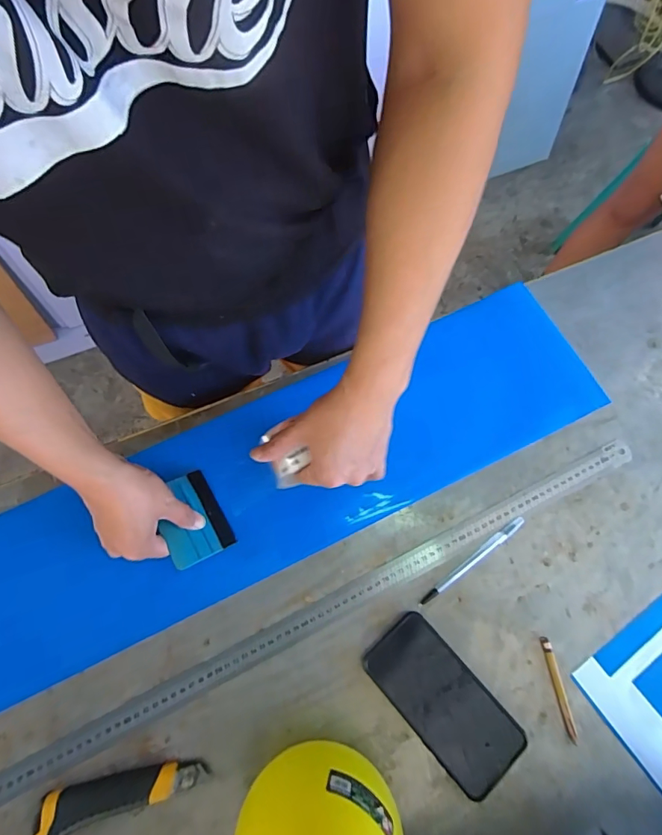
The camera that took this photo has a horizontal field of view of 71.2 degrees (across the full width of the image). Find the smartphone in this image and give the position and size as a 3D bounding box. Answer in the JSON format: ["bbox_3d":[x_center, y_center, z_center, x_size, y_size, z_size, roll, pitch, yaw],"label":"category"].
[{"bbox_3d":[0.113,0.288,0.471,0.082,0.011,0.161,-39,74,-13],"label":"smartphone"}]

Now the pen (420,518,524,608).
[{"bbox_3d":[0.159,0.161,0.516,0.150,0.006,0.012,-35,73,-12],"label":"pen"}]

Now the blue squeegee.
[{"bbox_3d":[-0.157,0.111,0.514,0.069,0.009,0.096,-20,74,-38],"label":"blue squeegee"}]

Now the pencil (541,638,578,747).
[{"bbox_3d":[0.236,0.281,0.479,0.011,0.004,0.097,-8,70,-3],"label":"pencil"}]

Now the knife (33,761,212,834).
[{"bbox_3d":[-0.203,0.358,0.443,0.156,0.019,0.040,-19,70,-7],"label":"knife"}]

